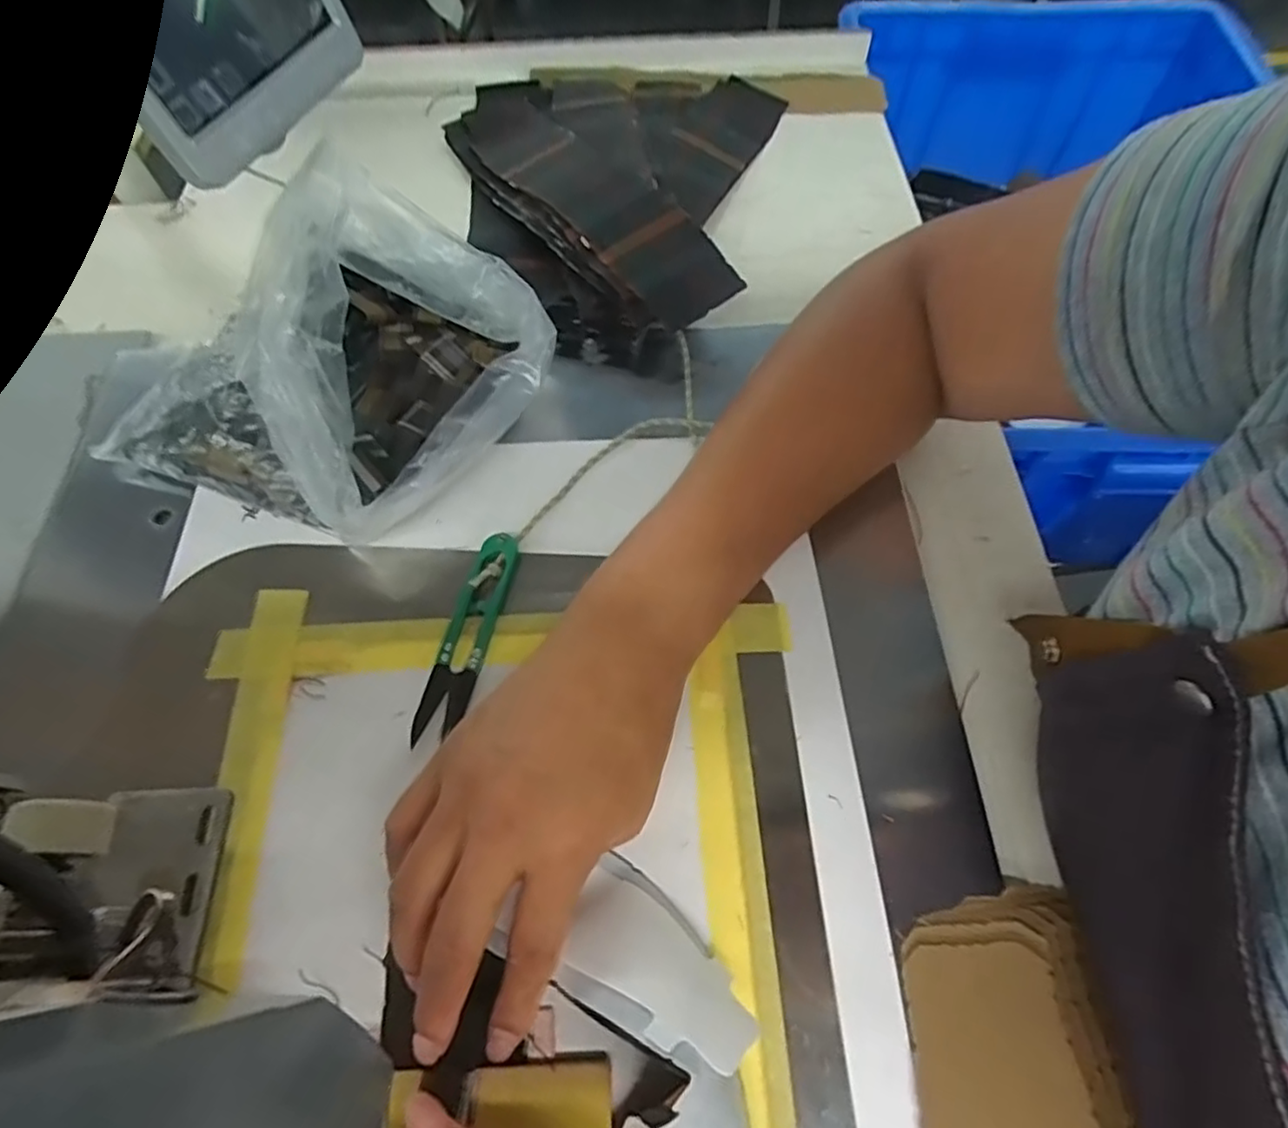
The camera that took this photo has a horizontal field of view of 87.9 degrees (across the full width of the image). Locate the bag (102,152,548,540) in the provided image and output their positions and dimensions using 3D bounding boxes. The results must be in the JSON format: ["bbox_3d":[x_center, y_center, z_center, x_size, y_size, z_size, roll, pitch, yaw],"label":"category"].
[{"bbox_3d":[-0.164,-0.108,0.344,0.207,0.092,0.154,19,65,11],"label":"bag"}]

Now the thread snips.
[{"bbox_3d":[-0.083,0.031,0.314,0.021,0.012,0.100,12,64,8],"label":"thread snips"}]

